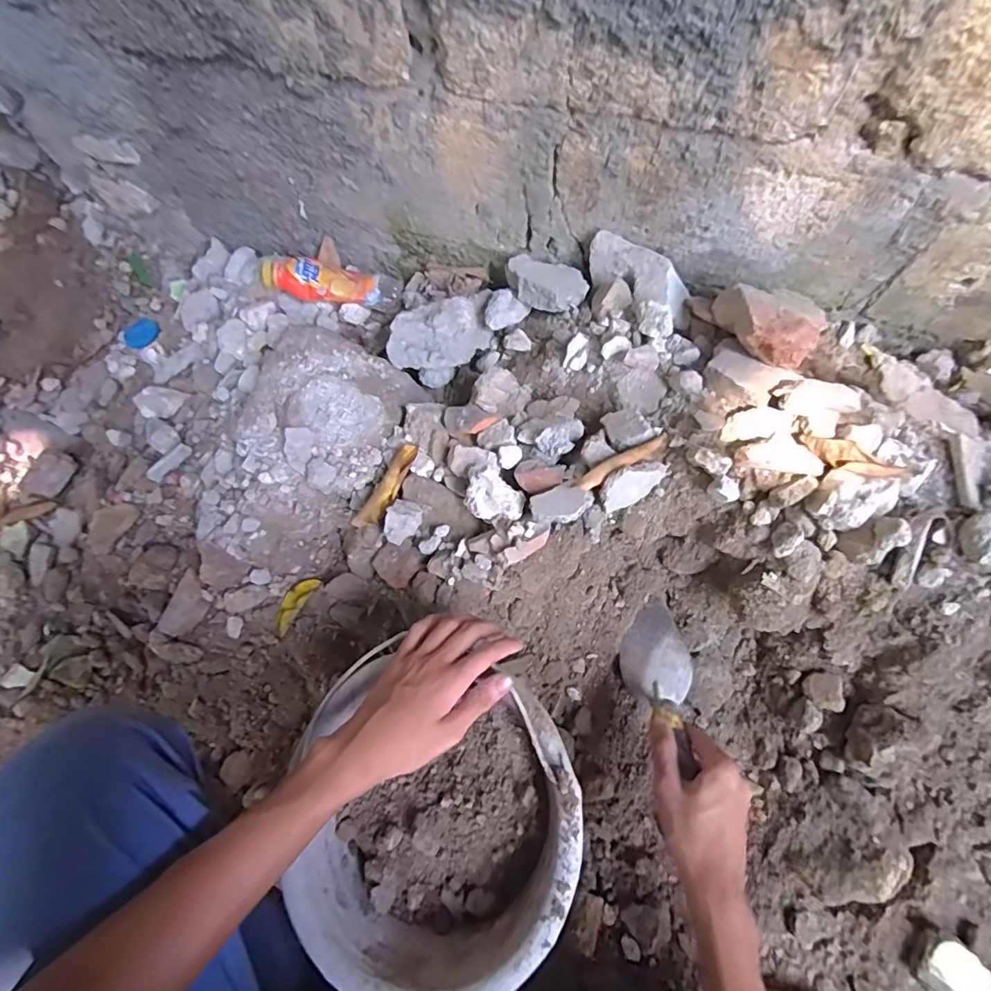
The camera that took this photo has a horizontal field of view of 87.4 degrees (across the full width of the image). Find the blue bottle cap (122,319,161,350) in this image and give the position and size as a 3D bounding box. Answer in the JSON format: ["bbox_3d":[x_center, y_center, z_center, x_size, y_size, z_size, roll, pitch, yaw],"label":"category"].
[{"bbox_3d":[-0.568,-0.260,0.832,0.055,0.008,0.055,-1,72,2],"label":"blue bottle cap"}]

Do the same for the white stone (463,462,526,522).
[{"bbox_3d":[-0.001,0.006,0.548,0.061,0.048,0.047,32,76,12],"label":"white stone"}]

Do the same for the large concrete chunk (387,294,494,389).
[{"bbox_3d":[-0.073,-0.206,0.690,0.099,0.063,0.129,29,75,11],"label":"large concrete chunk"}]

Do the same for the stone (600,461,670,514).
[{"bbox_3d":[0.137,-0.013,0.517,0.073,0.042,0.028,-28,73,-7],"label":"stone"}]

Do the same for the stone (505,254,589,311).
[{"bbox_3d":[0.063,-0.270,0.663,0.108,0.033,0.062,23,74,9],"label":"stone"}]

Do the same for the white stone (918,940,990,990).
[{"bbox_3d":[0.413,0.432,0.467,0.056,0.024,0.048,43,78,14],"label":"white stone"}]

